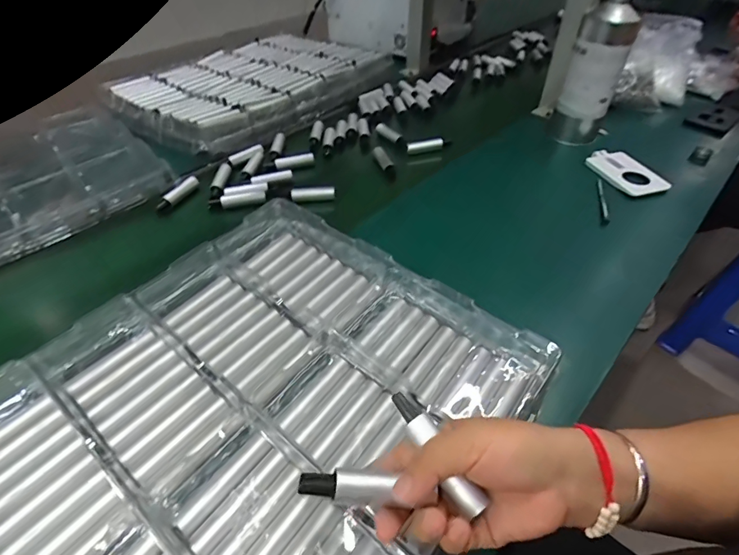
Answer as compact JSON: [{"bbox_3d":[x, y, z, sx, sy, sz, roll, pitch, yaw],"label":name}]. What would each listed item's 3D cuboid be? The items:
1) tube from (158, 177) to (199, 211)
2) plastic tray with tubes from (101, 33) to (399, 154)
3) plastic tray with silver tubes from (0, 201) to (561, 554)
[{"bbox_3d":[-0.291,-0.129,0.646,0.020,0.017,0.075,21,48,20],"label":"tube"},{"bbox_3d":[-0.257,-0.423,0.908,0.380,0.049,0.516,29,51,27],"label":"plastic tray with tubes"},{"bbox_3d":[-0.131,0.139,0.333,0.368,0.052,0.490,28,51,26],"label":"plastic tray with silver tubes"}]

